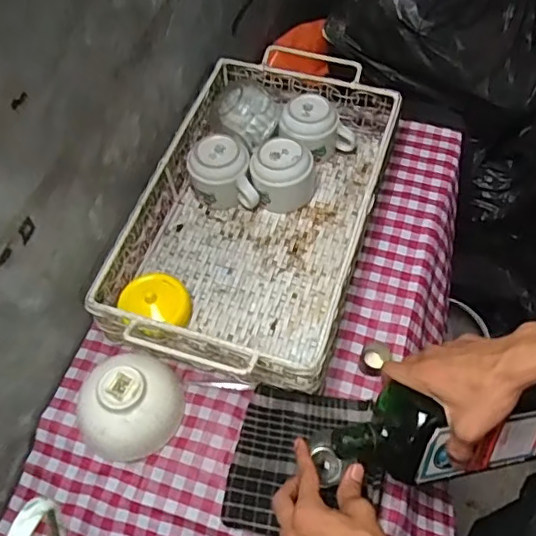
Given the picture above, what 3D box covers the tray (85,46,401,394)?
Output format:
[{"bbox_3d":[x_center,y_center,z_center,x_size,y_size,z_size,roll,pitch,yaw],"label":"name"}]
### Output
[{"bbox_3d":[-0.010,-0.074,0.684,0.250,0.089,0.401,15,59,10],"label":"tray"}]

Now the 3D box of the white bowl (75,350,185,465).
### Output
[{"bbox_3d":[-0.143,0.136,0.580,0.109,0.062,0.096,-36,63,-20],"label":"white bowl"}]

